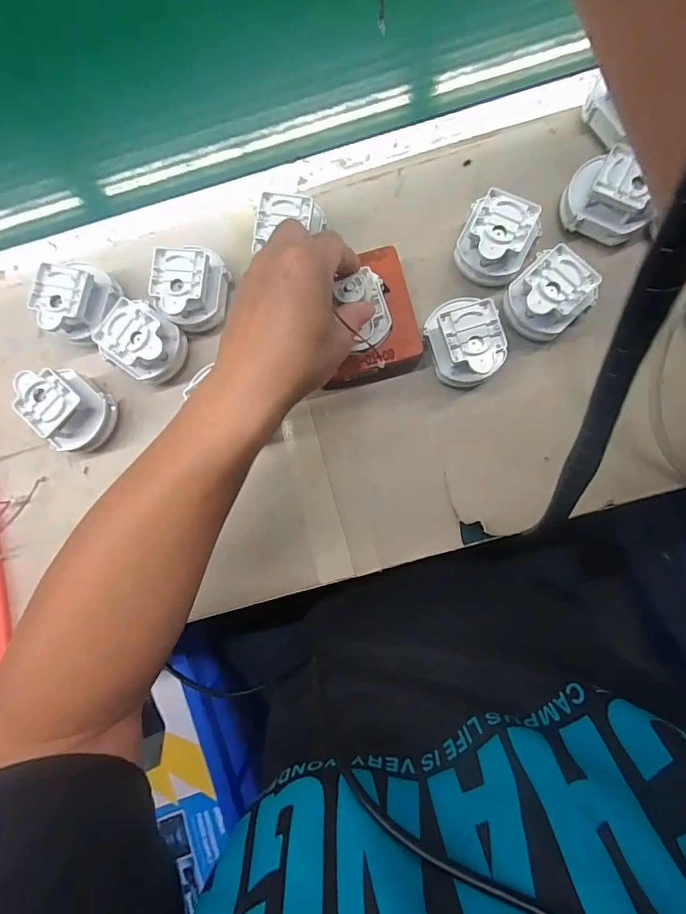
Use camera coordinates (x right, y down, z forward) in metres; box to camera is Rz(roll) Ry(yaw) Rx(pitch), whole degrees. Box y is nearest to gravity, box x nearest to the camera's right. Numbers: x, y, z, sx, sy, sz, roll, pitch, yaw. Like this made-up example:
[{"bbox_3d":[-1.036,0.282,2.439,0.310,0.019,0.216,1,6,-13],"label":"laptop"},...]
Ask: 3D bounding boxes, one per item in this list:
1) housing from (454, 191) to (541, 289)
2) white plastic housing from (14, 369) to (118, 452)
[{"bbox_3d":[0.129,-0.180,0.379,0.058,0.046,0.055,27,86,5],"label":"housing"},{"bbox_3d":[-0.240,-0.041,0.390,0.070,0.047,0.060,30,87,5],"label":"white plastic housing"}]

